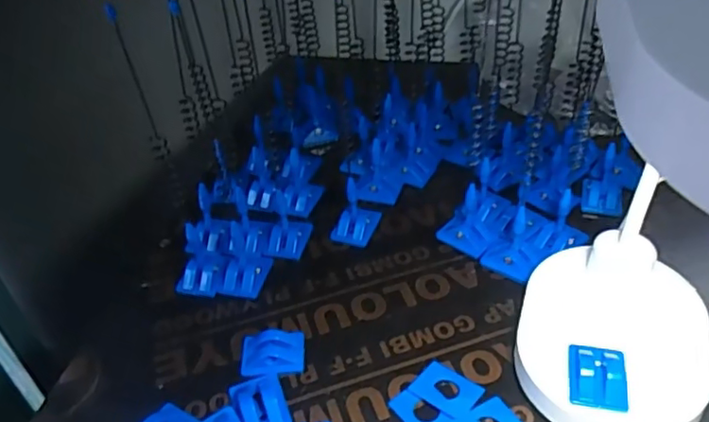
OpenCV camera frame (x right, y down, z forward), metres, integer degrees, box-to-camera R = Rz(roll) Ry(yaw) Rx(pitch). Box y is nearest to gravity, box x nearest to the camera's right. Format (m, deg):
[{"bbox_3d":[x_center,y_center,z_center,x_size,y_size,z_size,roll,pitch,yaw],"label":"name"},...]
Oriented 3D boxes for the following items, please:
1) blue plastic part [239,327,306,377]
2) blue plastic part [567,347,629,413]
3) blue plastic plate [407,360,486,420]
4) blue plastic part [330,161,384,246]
[{"bbox_3d":[-0.059,0.101,0.434,0.045,0.009,0.039,-3,40,4],"label":"blue plastic part"},{"bbox_3d":[0.149,0.101,0.370,0.033,0.011,0.038,6,41,14],"label":"blue plastic part"},{"bbox_3d":[0.061,0.118,0.403,0.041,0.004,0.032,25,49,32],"label":"blue plastic plate"},{"bbox_3d":[0.000,-0.003,0.520,0.030,0.054,0.038,16,44,24],"label":"blue plastic part"}]

